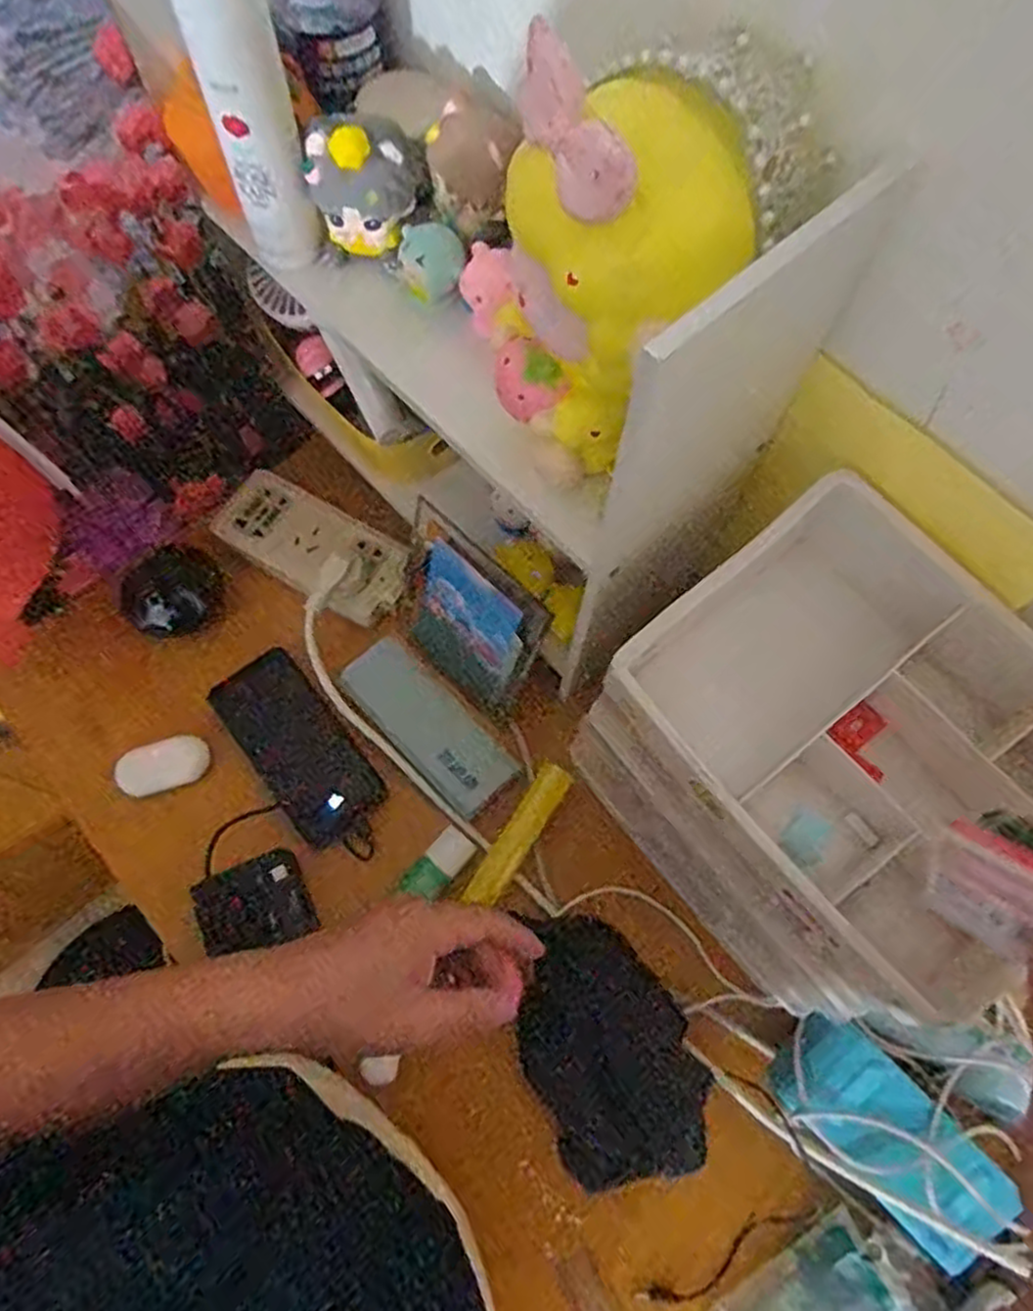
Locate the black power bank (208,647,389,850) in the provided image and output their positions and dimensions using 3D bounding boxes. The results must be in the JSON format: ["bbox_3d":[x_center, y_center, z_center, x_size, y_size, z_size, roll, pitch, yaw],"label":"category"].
[{"bbox_3d":[-0.176,0.071,0.598,0.072,0.011,0.163,-38,74,-14],"label":"black power bank"}]

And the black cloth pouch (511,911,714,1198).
[{"bbox_3d":[0.059,0.269,0.516,0.109,0.029,0.166,-25,71,-11],"label":"black cloth pouch"}]

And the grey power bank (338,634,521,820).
[{"bbox_3d":[-0.070,0.055,0.593,0.060,0.011,0.155,-41,75,-15],"label":"grey power bank"}]

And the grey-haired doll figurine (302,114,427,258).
[{"bbox_3d":[-0.091,-0.293,0.453,0.069,0.075,0.054,-10,69,-5],"label":"grey-haired doll figurine"}]

